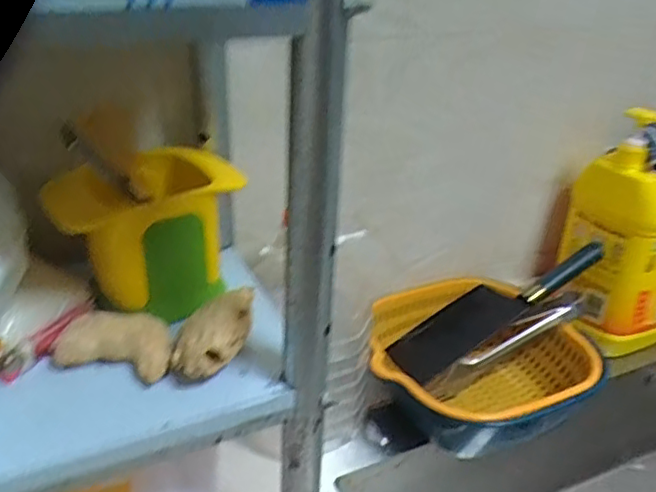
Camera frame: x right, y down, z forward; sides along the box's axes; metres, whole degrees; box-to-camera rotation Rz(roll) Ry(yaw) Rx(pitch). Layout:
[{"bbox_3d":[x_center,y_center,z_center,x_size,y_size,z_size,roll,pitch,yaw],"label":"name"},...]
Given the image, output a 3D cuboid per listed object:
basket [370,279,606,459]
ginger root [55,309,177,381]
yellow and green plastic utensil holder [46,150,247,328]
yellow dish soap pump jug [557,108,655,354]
[{"bbox_3d":[0.159,0.142,0.695,0.224,0.099,0.232,0,31,0],"label":"basket"},{"bbox_3d":[-0.146,0.064,0.424,0.083,0.026,0.040,7,32,12],"label":"ginger root"},{"bbox_3d":[-0.130,-0.015,0.473,0.094,0.121,0.128,15,34,24],"label":"yellow and green plastic utensil holder"},{"bbox_3d":[0.403,-0.009,0.760,0.198,0.273,0.101,-1,31,-1],"label":"yellow dish soap pump jug"}]

